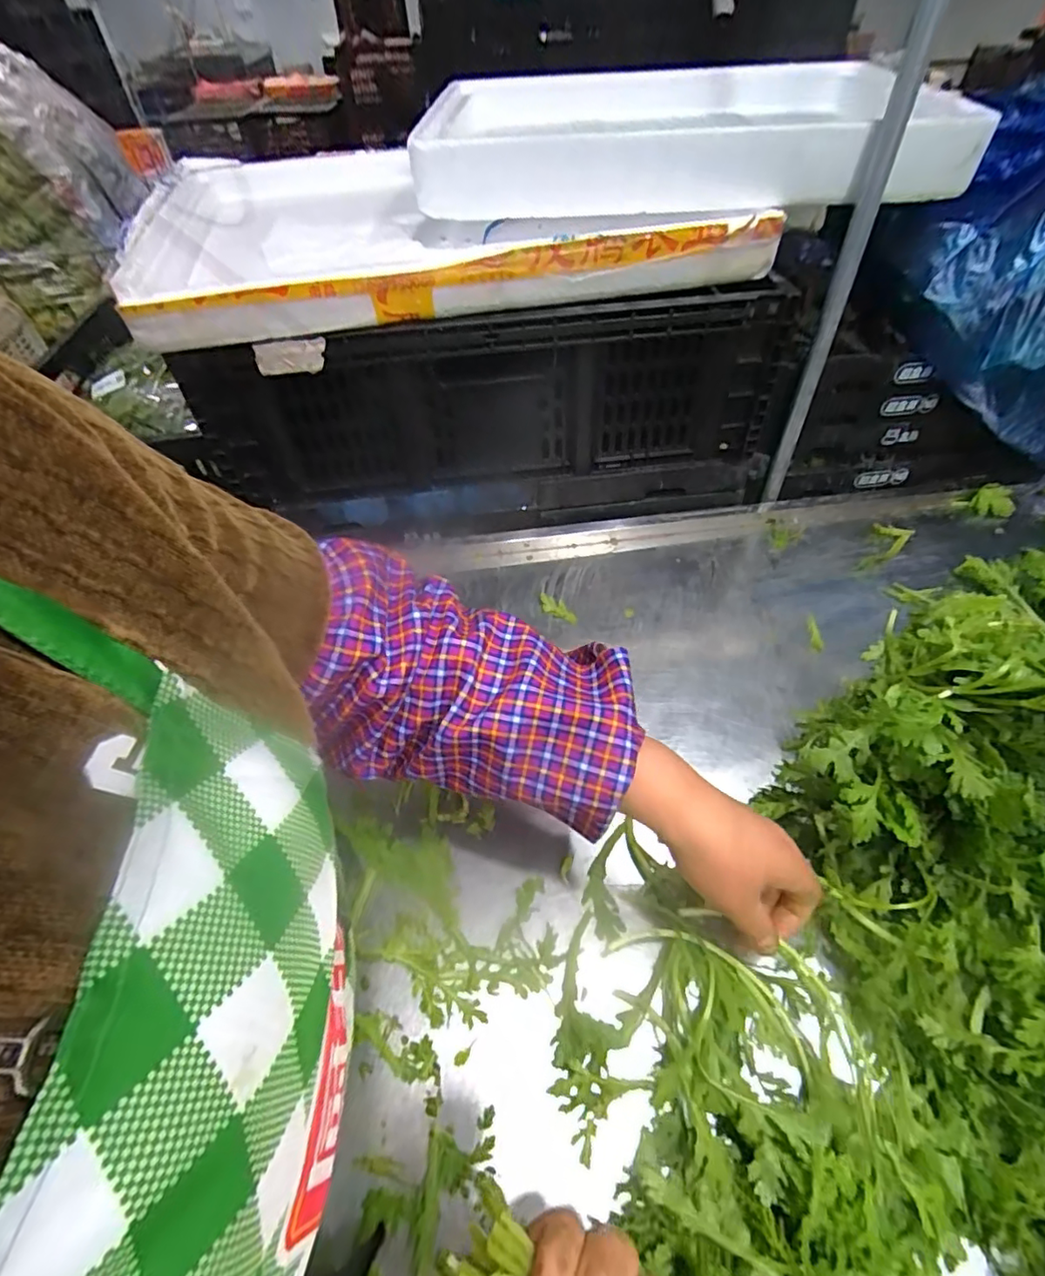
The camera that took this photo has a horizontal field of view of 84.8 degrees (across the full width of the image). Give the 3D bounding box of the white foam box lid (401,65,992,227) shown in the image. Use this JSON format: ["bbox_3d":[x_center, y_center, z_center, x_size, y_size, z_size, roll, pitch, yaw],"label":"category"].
[{"bbox_3d":[0.163,-0.576,0.657,0.514,0.075,0.465,1,50,4],"label":"white foam box lid"}]

